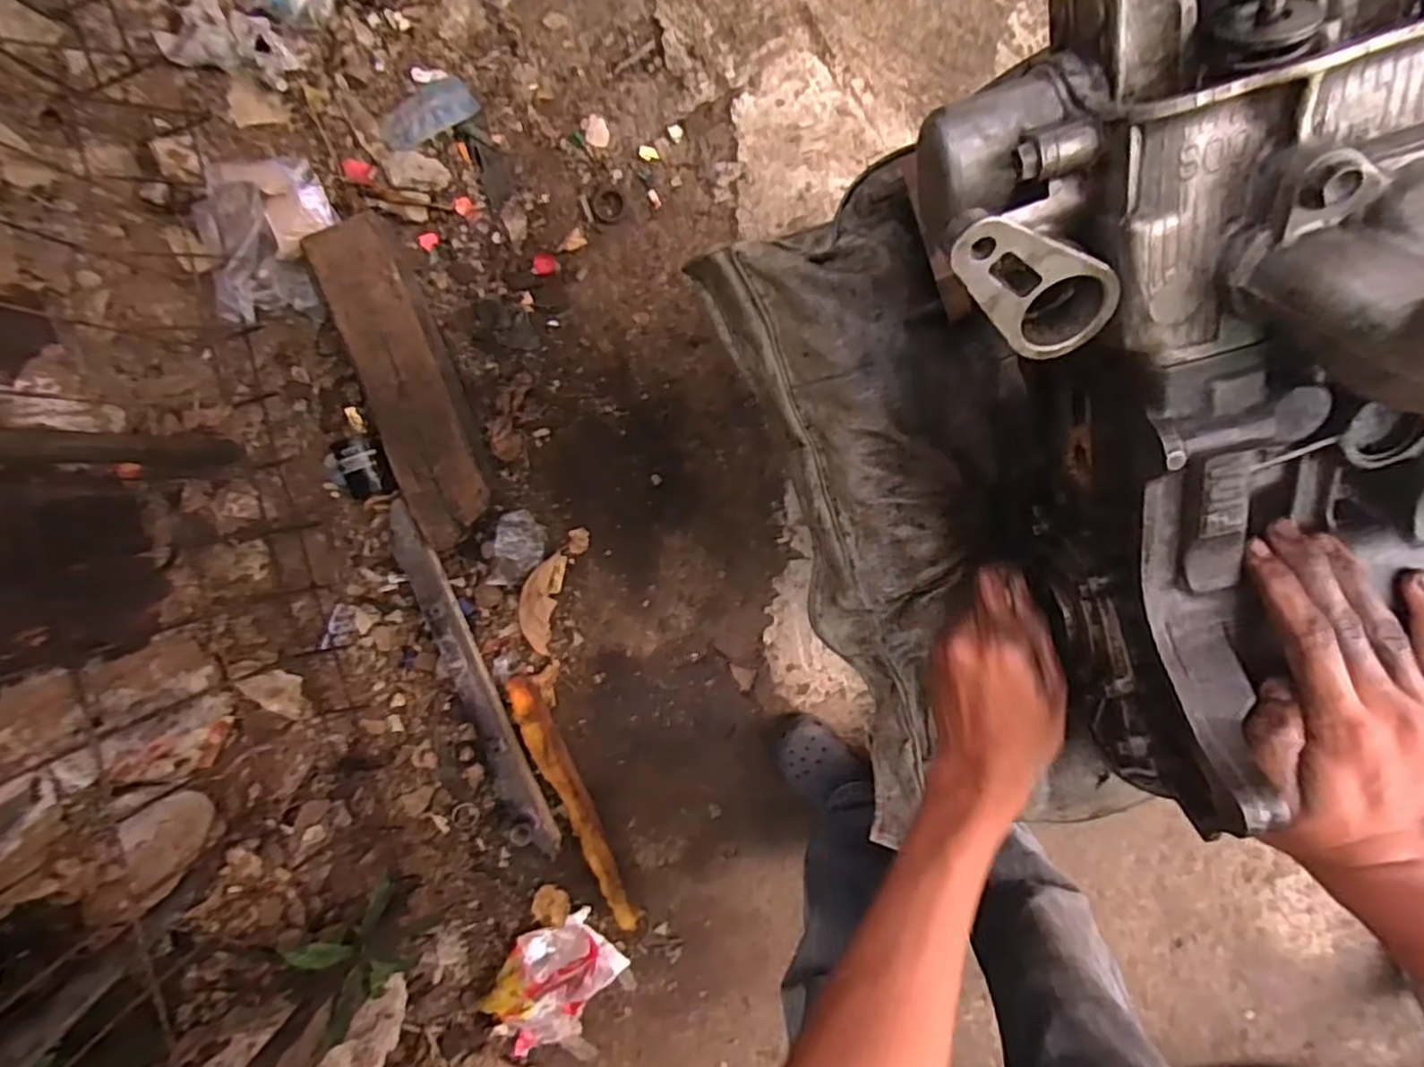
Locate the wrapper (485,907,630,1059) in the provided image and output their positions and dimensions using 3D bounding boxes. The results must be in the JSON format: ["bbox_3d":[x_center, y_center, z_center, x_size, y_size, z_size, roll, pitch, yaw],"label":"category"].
[{"bbox_3d":[-0.246,0.729,1.109,0.199,0.053,0.280,20,106,-11],"label":"wrapper"}]

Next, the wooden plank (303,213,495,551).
[{"bbox_3d":[-0.426,-0.206,0.989,0.123,0.078,0.446,-20,99,-3],"label":"wooden plank"}]

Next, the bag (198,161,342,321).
[{"bbox_3d":[-0.601,-0.399,0.944,0.068,0.146,0.225,18,106,38],"label":"bag"}]

